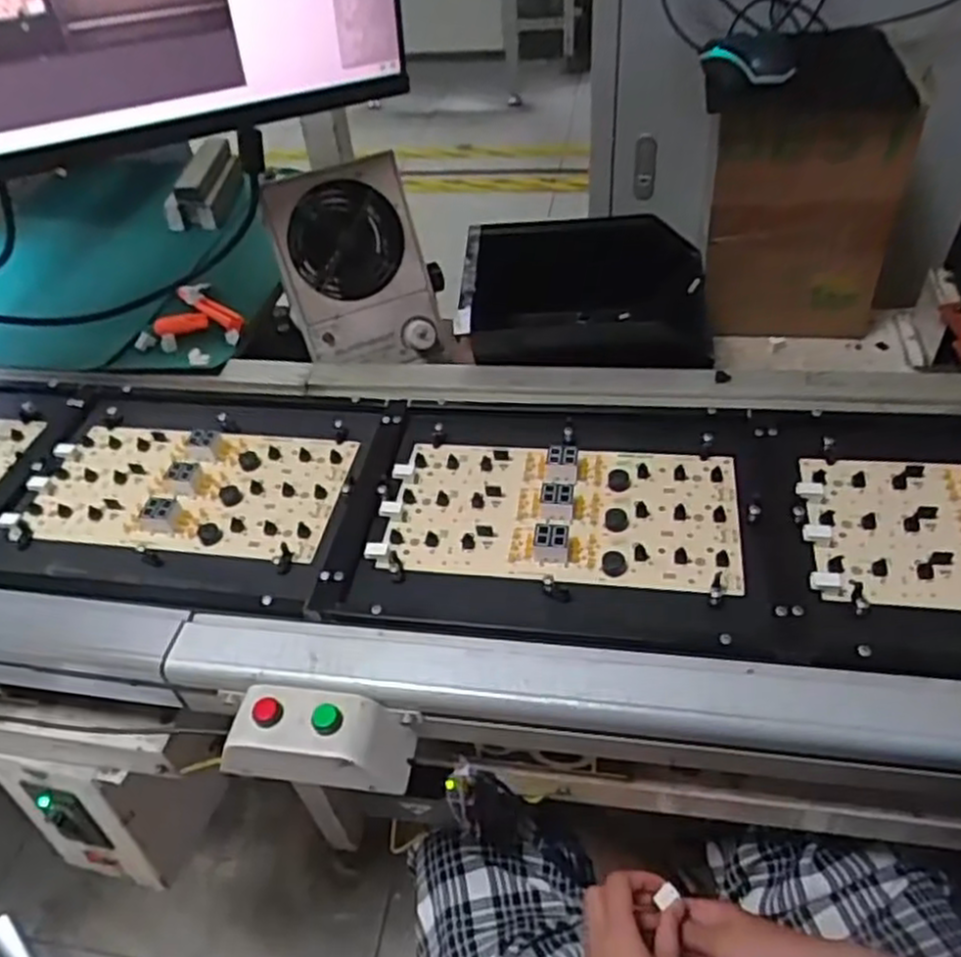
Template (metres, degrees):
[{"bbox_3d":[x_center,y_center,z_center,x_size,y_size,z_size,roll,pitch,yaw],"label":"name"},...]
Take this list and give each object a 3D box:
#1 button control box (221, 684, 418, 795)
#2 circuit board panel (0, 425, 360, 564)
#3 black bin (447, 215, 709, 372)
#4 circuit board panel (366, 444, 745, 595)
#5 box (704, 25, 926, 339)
[{"bbox_3d":[-0.101,0.164,0.471,0.109,0.054,0.044,3,48,8],"label":"button control box"},{"bbox_3d":[-0.244,0.002,0.622,0.260,0.019,0.131,6,48,11],"label":"circuit board panel"},{"bbox_3d":[0.101,-0.162,0.739,0.228,0.114,0.162,3,48,9],"label":"black bin"},{"bbox_3d":[0.058,0.020,0.564,0.257,0.020,0.127,4,48,10],"label":"circuit board panel"},{"bbox_3d":[0.343,-0.306,0.786,0.175,0.248,0.183,12,50,17],"label":"box"}]

